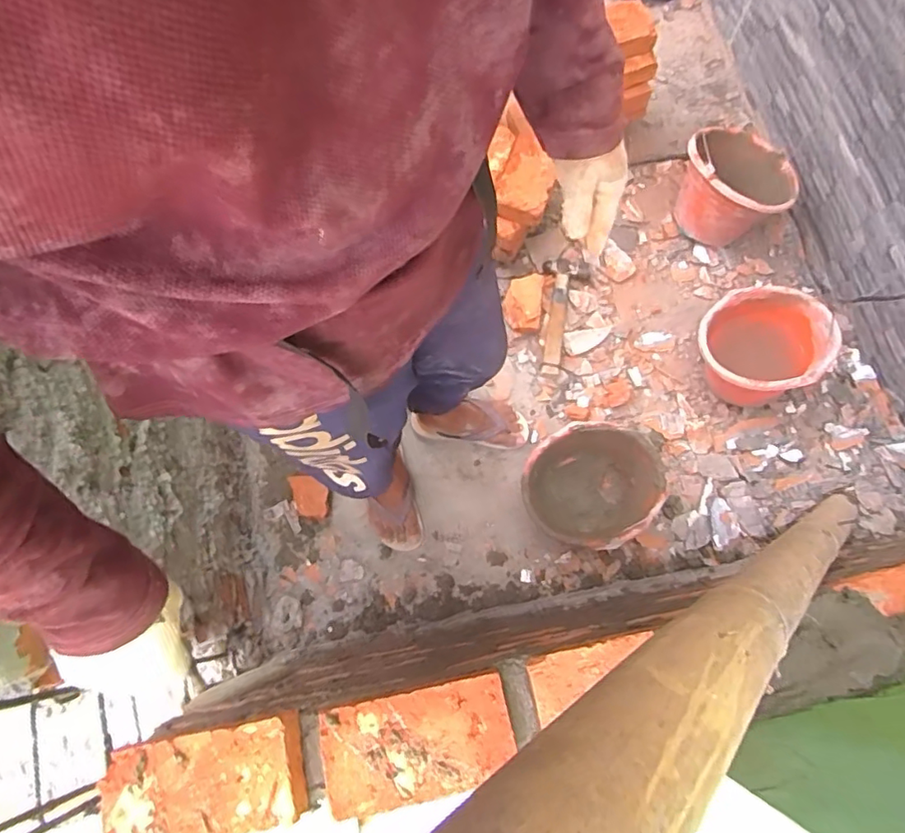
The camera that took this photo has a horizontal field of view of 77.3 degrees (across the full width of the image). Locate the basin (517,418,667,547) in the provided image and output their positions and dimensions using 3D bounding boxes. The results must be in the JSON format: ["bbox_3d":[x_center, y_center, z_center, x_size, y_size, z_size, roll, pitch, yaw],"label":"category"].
[{"bbox_3d":[0.261,0.143,1.109,0.241,0.157,0.225,-1,73,2],"label":"basin"}]

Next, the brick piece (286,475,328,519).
[{"bbox_3d":[-0.302,0.170,1.182,0.087,0.050,0.086,-2,73,1],"label":"brick piece"}]

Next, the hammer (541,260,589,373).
[{"bbox_3d":[0.244,-0.231,1.293,0.093,0.031,0.292,10,73,5],"label":"hammer"}]

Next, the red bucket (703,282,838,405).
[{"bbox_3d":[0.621,-0.141,1.163,0.229,0.197,0.220,-1,73,2],"label":"red bucket"}]

